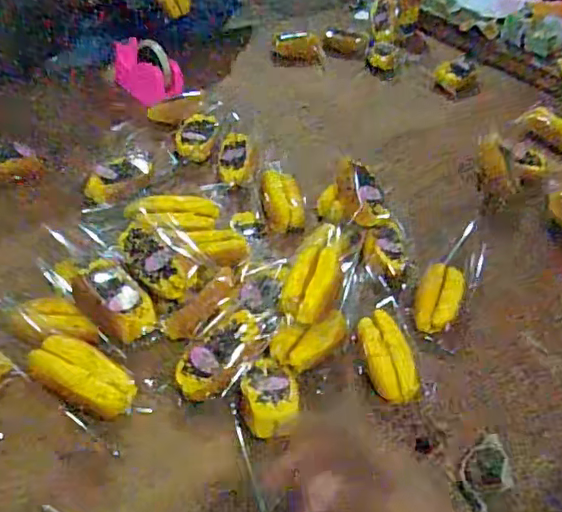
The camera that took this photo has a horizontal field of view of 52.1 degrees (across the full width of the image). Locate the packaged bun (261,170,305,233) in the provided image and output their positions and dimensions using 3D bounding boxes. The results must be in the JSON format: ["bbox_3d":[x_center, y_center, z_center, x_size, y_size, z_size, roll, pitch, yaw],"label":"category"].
[{"bbox_3d":[0.004,-0.096,0.951,0.064,0.036,0.126,-2,46,-9],"label":"packaged bun"}]

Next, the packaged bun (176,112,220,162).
[{"bbox_3d":[-0.155,-0.216,1.063,0.075,0.037,0.113,6,45,-2],"label":"packaged bun"}]

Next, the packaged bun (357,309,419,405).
[{"bbox_3d":[0.136,0.128,0.743,0.058,0.029,0.121,-3,46,-11],"label":"packaged bun"}]

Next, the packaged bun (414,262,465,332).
[{"bbox_3d":[0.231,0.057,0.835,0.061,0.031,0.126,20,46,12],"label":"packaged bun"}]

